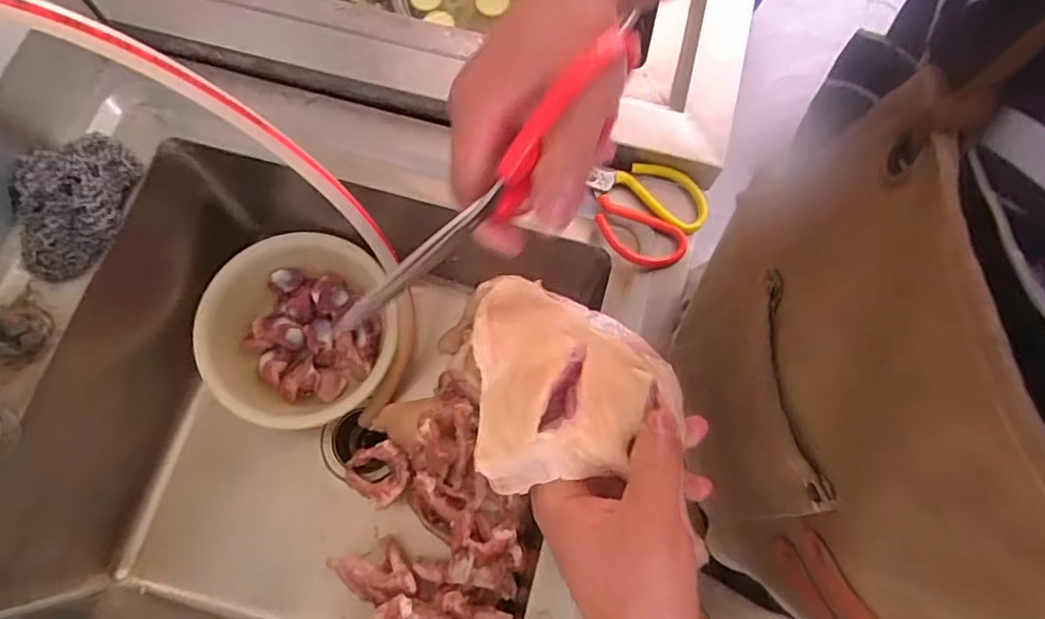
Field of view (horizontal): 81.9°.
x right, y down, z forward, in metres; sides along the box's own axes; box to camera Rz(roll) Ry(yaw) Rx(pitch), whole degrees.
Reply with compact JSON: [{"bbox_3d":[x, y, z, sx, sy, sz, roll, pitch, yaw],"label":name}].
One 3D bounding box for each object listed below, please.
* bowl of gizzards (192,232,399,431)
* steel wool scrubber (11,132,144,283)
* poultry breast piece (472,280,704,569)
[{"bbox_3d":[-0.299,0.027,0.802,0.241,0.068,0.241,0,74,-1],"label":"bowl of gizzards"},{"bbox_3d":[-0.444,-0.107,0.593,0.084,0.049,0.148,6,74,0],"label":"steel wool scrubber"},{"bbox_3d":[0.028,0.033,0.291,0.097,0.028,0.096,-1,74,-2],"label":"poultry breast piece"}]

